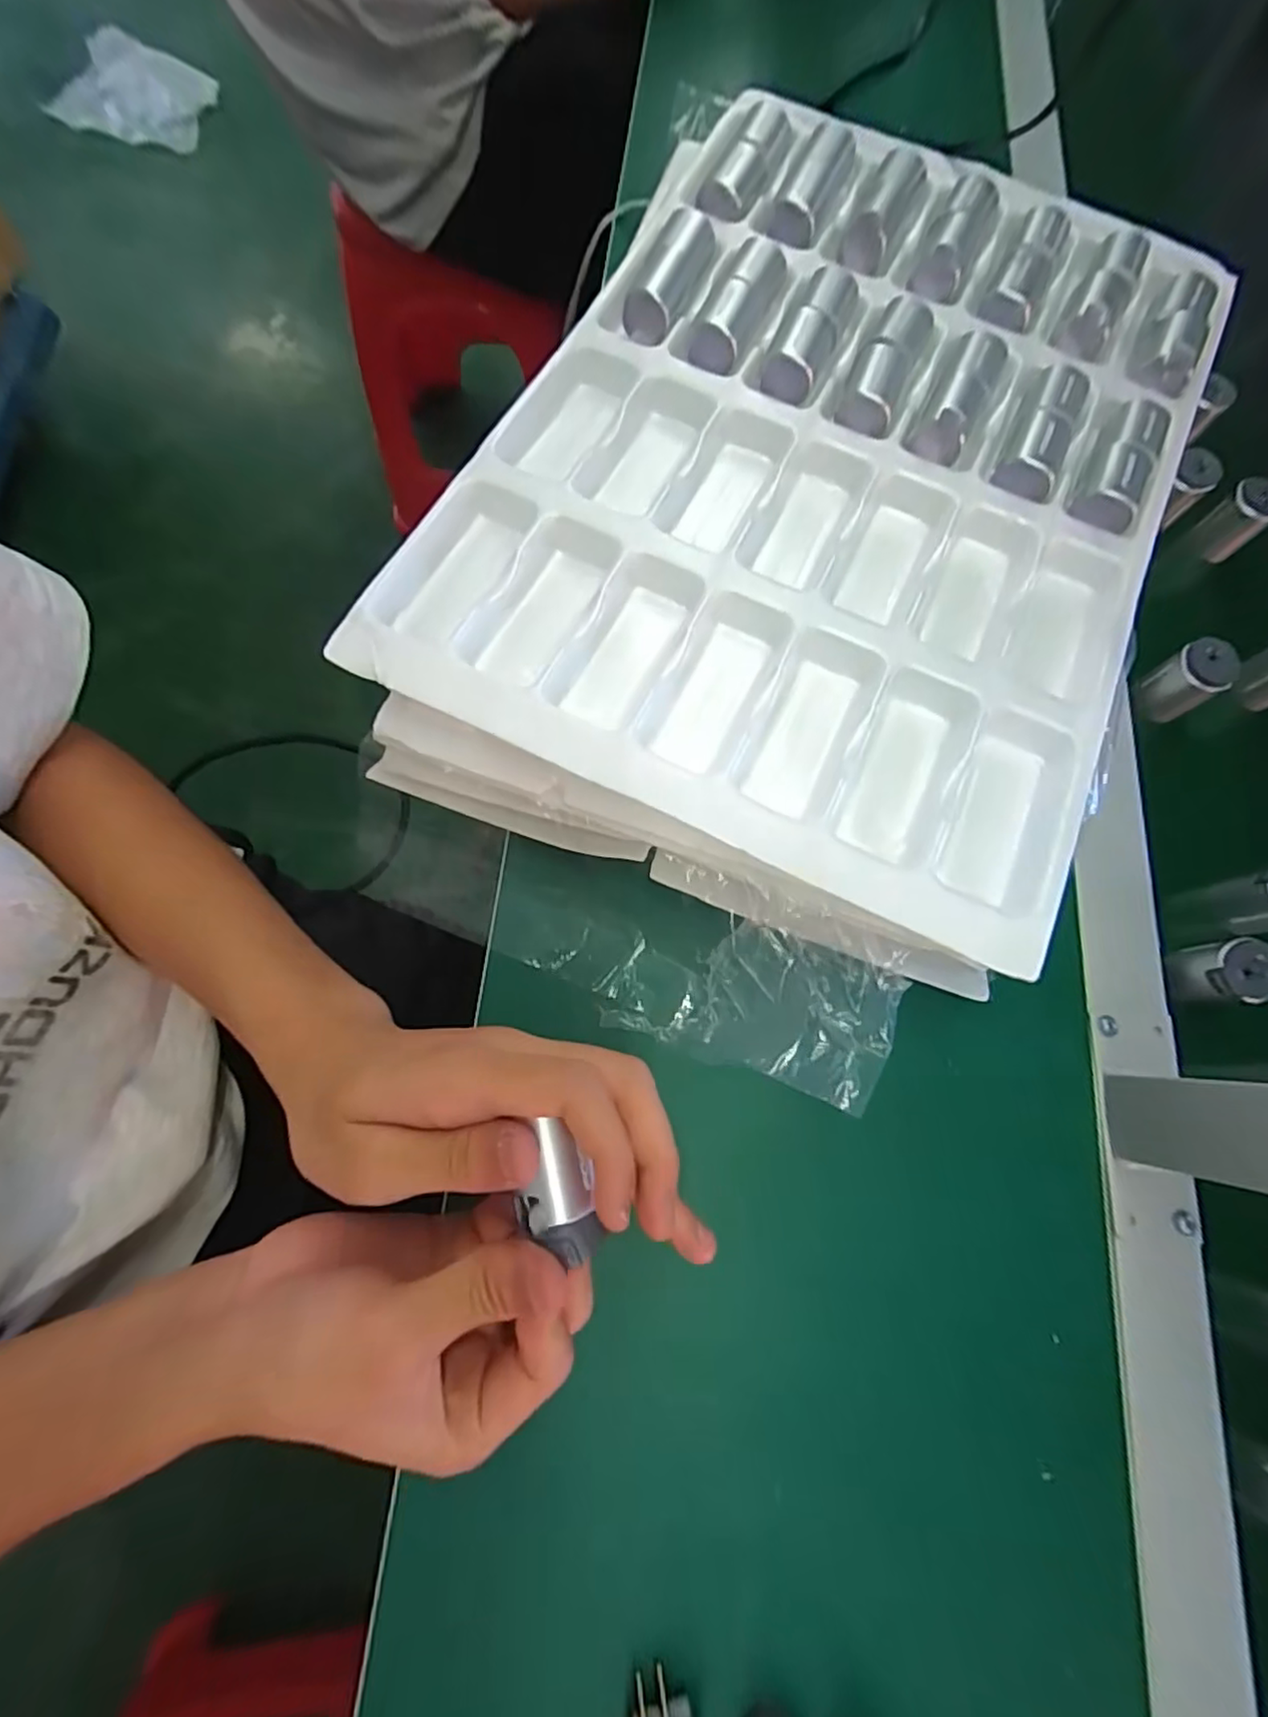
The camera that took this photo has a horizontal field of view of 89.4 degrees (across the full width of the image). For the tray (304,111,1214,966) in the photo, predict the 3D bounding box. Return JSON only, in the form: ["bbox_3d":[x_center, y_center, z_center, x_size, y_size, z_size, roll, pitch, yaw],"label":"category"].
[{"bbox_3d":[0.107,-0.209,0.334,0.317,0.032,0.450,26,75,5],"label":"tray"}]

